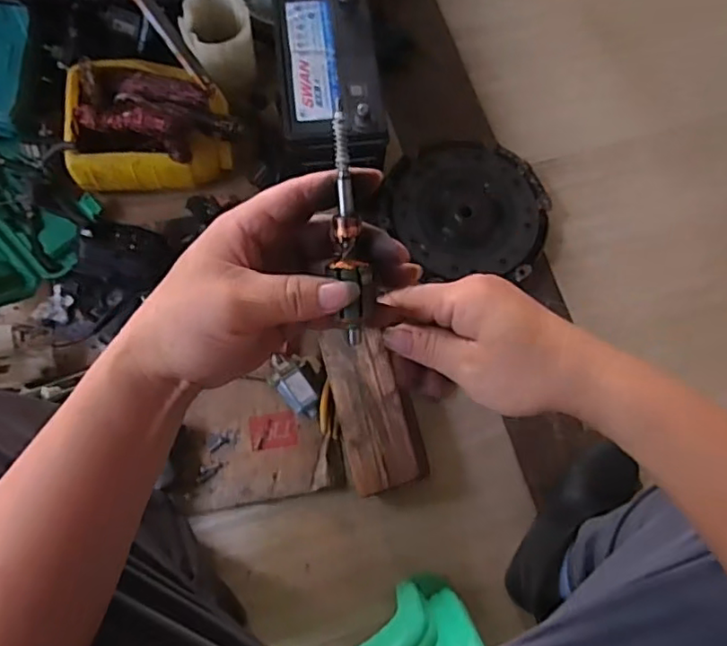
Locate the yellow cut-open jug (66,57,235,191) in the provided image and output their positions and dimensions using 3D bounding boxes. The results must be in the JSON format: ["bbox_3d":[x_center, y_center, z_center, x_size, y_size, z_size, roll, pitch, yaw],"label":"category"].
[{"bbox_3d":[-0.302,-0.284,0.825,0.227,0.089,0.173,0,74,-2],"label":"yellow cut-open jug"}]

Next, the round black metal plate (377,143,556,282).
[{"bbox_3d":[0.149,-0.161,0.872,0.243,0.053,0.235,-1,74,-2],"label":"round black metal plate"}]

